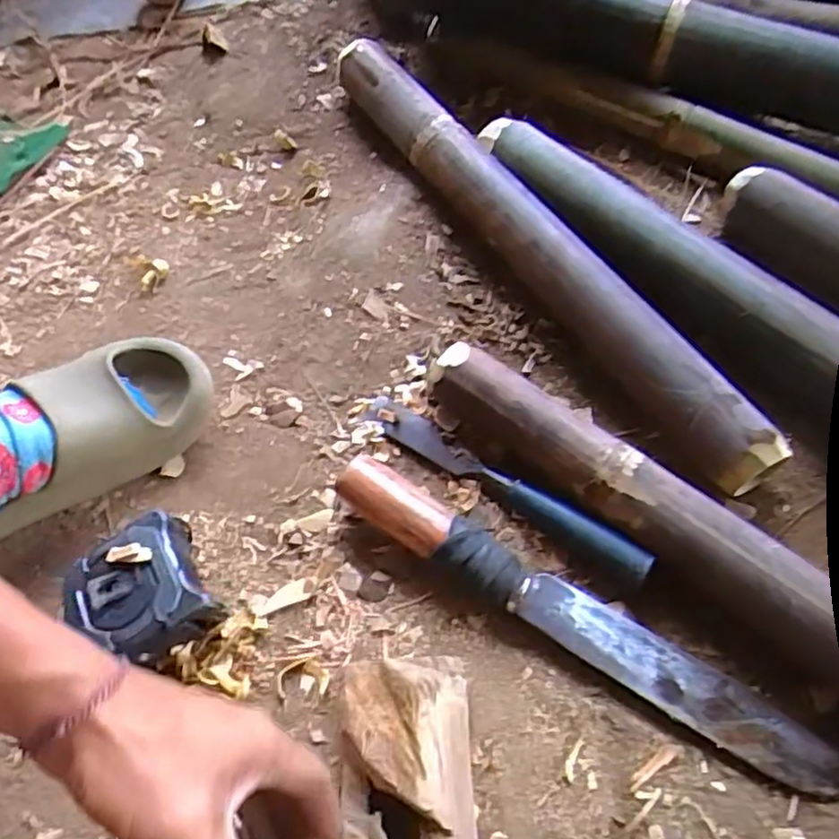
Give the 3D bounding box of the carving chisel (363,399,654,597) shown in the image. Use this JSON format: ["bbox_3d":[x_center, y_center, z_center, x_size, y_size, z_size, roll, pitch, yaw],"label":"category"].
[{"bbox_3d":[0.052,0.042,0.461,0.226,0.031,0.024,34,66,22],"label":"carving chisel"}]

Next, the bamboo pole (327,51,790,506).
[{"bbox_3d":[0.078,-0.166,0.573,0.052,0.054,0.570,-29,61,-14],"label":"bamboo pole"}]

